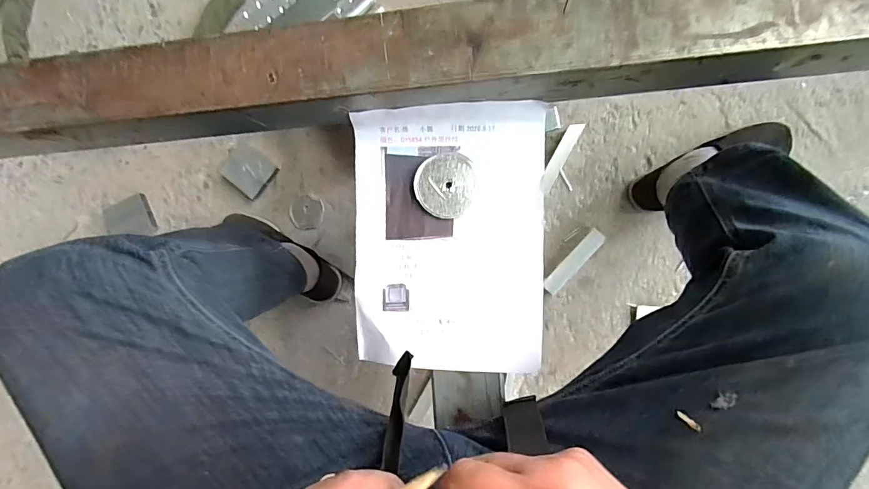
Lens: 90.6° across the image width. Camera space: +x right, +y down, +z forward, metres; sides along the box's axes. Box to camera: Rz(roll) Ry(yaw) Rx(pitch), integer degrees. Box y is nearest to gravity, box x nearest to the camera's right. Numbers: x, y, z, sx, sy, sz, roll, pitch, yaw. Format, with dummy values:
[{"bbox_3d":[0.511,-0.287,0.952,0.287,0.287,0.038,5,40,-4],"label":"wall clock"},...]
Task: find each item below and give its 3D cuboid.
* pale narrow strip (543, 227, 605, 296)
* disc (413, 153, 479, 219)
[{"bbox_3d":[0.255,0.032,0.790,0.030,0.011,0.141,42,93,7],"label":"pale narrow strip"},{"bbox_3d":[0.013,-0.067,0.476,0.069,0.007,0.069,0,88,7],"label":"disc"}]

